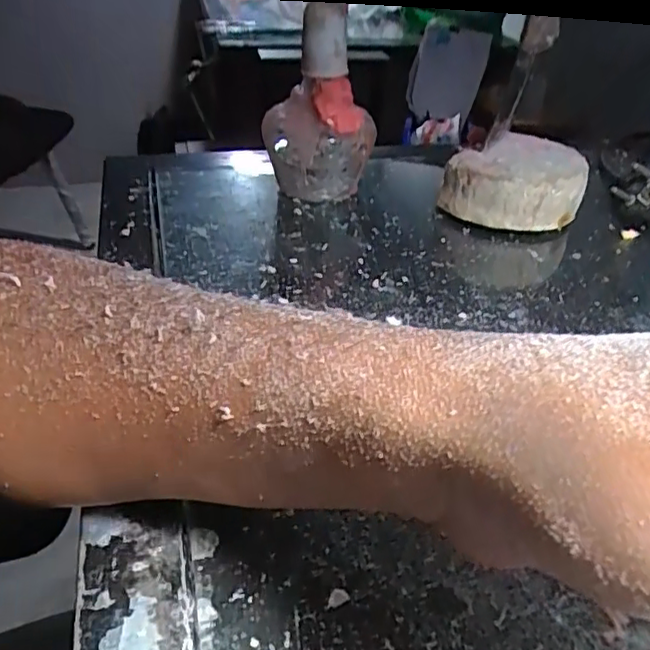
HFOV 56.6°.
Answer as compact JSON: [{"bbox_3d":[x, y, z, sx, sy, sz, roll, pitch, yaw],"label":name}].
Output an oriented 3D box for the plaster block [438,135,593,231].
[{"bbox_3d":[0.125,-0.094,0.400,0.084,0.044,0.073,16,38,16],"label":"plaster block"}]

